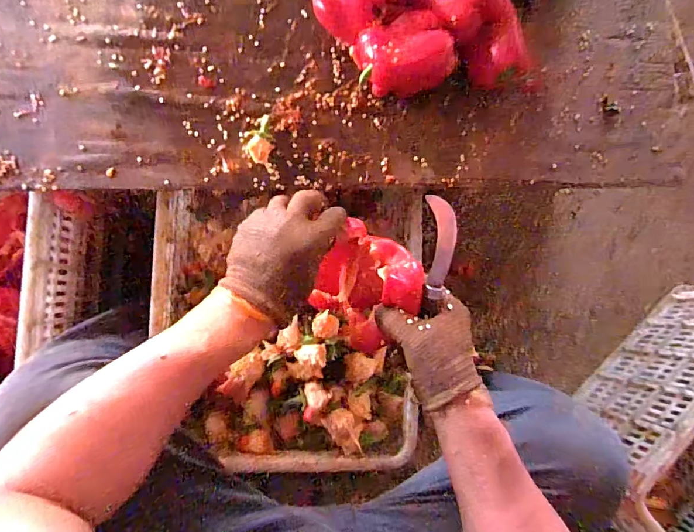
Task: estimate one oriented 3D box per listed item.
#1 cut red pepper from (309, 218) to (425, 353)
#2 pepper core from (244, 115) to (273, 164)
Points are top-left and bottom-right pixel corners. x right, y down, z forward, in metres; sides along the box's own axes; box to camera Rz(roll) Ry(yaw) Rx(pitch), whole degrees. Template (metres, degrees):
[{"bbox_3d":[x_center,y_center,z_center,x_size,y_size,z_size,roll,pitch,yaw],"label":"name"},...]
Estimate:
[{"bbox_3d":[0.008,0.011,0.459,0.125,0.109,0.106,38,81,-3],"label":"cut red pepper"},{"bbox_3d":[-0.108,-0.155,0.536,0.032,0.022,0.059,-9,85,-9],"label":"pepper core"}]

